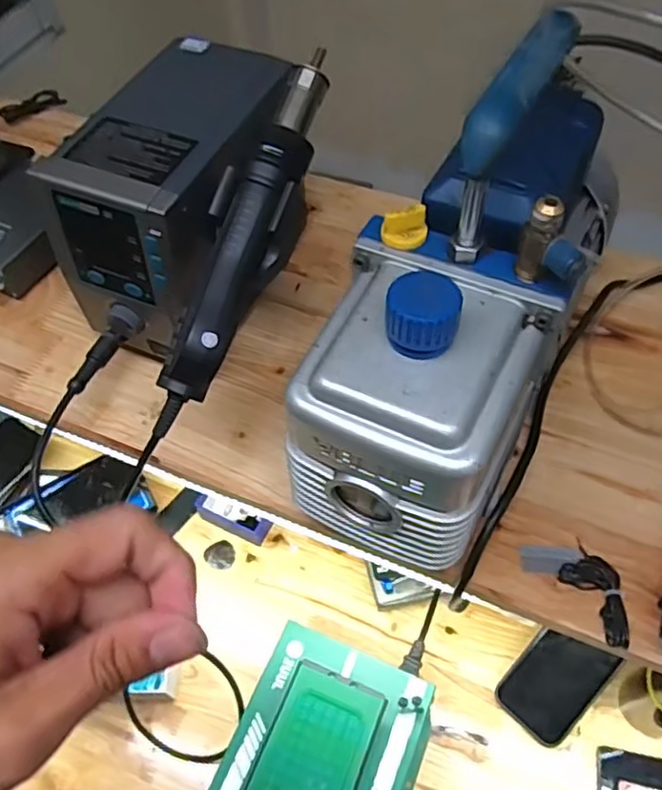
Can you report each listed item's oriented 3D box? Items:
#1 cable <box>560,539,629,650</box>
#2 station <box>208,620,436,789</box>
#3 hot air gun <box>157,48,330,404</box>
[{"bbox_3d":[0.173,0.126,0.416,0.032,0.008,0.064,-25,58,-14],"label":"cable"},{"bbox_3d":[-0.020,0.337,0.563,0.159,0.130,0.226,19,59,15],"label":"station"},{"bbox_3d":[-0.052,-0.113,0.426,0.036,0.032,0.240,19,82,15],"label":"hot air gun"}]

